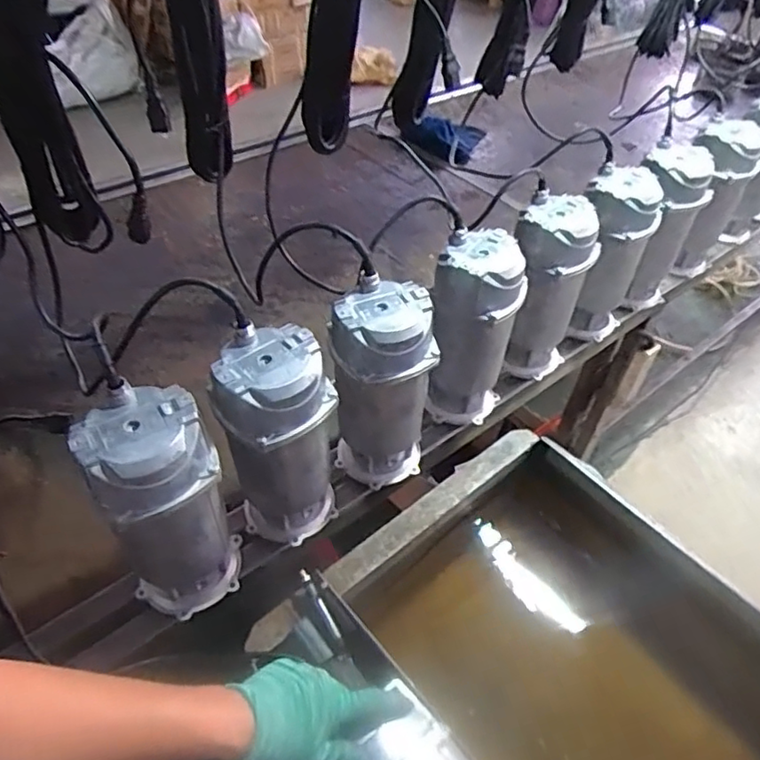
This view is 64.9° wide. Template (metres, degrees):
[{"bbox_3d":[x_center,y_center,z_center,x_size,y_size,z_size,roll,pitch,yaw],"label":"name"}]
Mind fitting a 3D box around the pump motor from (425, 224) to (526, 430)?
[{"bbox_3d":[0.140,-0.068,0.927,0.125,0.297,0.119,10,47,6],"label":"pump motor"}]

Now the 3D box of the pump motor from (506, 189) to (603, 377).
[{"bbox_3d":[0.269,-0.146,1.007,0.132,0.294,0.110,-11,48,-14],"label":"pump motor"}]

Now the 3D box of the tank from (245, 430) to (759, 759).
[{"bbox_3d":[0.282,0.468,0.743,0.593,0.232,0.762,-30,55,-27],"label":"tank"}]

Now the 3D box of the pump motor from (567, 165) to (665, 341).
[{"bbox_3d":[0.392,-0.214,1.084,0.139,0.293,0.111,-21,51,-21],"label":"pump motor"}]

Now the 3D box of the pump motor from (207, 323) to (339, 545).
[{"bbox_3d":[-0.126,0.083,0.763,0.128,0.290,0.111,-22,52,-23],"label":"pump motor"}]

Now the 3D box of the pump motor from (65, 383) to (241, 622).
[{"bbox_3d":[-0.241,0.150,0.688,0.121,0.291,0.109,-25,53,-25],"label":"pump motor"}]

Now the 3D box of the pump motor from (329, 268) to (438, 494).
[{"bbox_3d":[0.002,0.021,0.840,0.133,0.301,0.114,6,47,2],"label":"pump motor"}]

